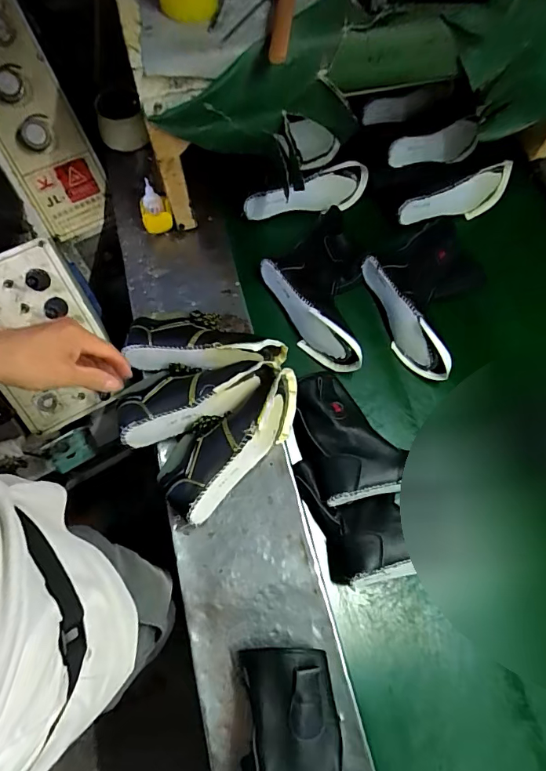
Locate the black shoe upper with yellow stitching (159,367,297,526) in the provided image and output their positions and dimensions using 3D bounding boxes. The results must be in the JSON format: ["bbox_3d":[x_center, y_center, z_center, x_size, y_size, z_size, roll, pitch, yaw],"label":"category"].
[{"bbox_3d":[-0.067,0.089,0.741,0.114,0.101,0.284,43,74,13],"label":"black shoe upper with yellow stitching"}]

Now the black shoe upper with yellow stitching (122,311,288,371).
[{"bbox_3d":[-0.123,-0.086,0.816,0.296,0.095,0.125,7,69,1],"label":"black shoe upper with yellow stitching"}]

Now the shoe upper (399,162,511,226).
[{"bbox_3d":[0.417,-0.421,1.007,0.280,0.103,0.049,-21,71,-9],"label":"shoe upper"}]

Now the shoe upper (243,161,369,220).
[{"bbox_3d":[0.085,-0.427,0.991,0.292,0.077,0.063,-17,71,-8],"label":"shoe upper"}]

